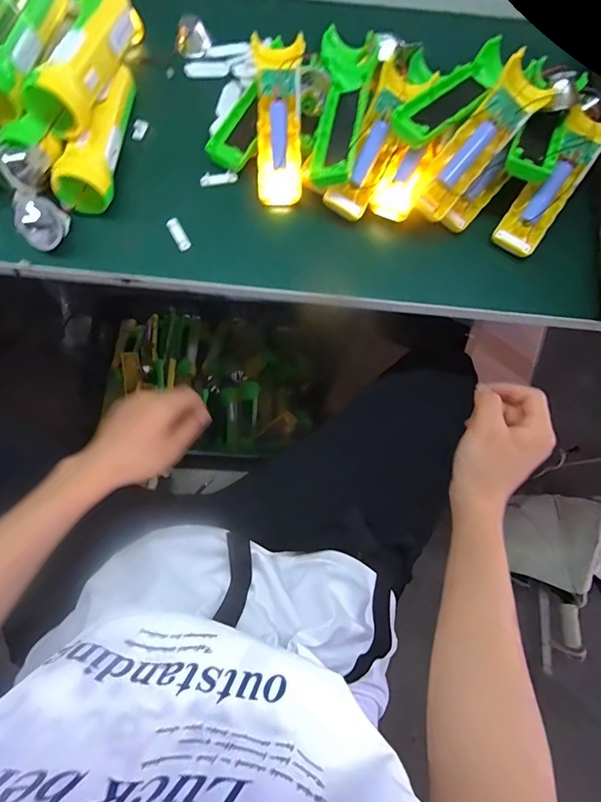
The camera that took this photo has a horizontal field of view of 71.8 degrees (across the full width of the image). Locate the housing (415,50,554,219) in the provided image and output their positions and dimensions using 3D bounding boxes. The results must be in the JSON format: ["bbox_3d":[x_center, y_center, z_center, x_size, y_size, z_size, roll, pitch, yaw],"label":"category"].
[{"bbox_3d":[0.167,-0.242,0.387,0.046,0.023,0.150,39,98,8],"label":"housing"}]

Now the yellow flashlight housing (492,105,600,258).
[{"bbox_3d":[0.253,-0.219,0.409,0.046,0.025,0.156,36,95,7],"label":"yellow flashlight housing"}]

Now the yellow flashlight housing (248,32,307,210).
[{"bbox_3d":[-0.022,-0.282,0.421,0.047,0.023,0.156,0,99,-2],"label":"yellow flashlight housing"}]

